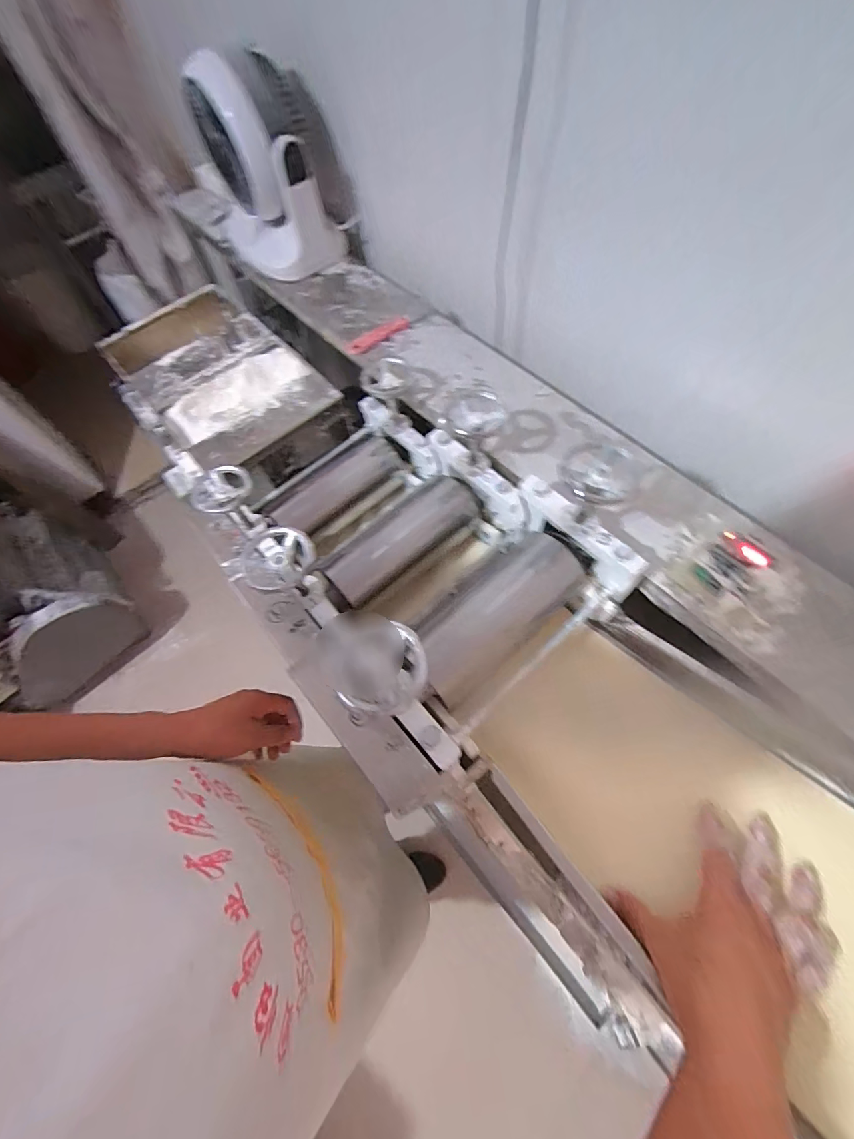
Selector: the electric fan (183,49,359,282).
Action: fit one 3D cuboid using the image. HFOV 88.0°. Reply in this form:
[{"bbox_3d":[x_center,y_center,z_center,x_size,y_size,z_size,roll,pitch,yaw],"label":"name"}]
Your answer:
[{"bbox_3d":[-0.241,-0.653,0.730,0.193,0.279,0.218,-30,66,-10],"label":"electric fan"}]

